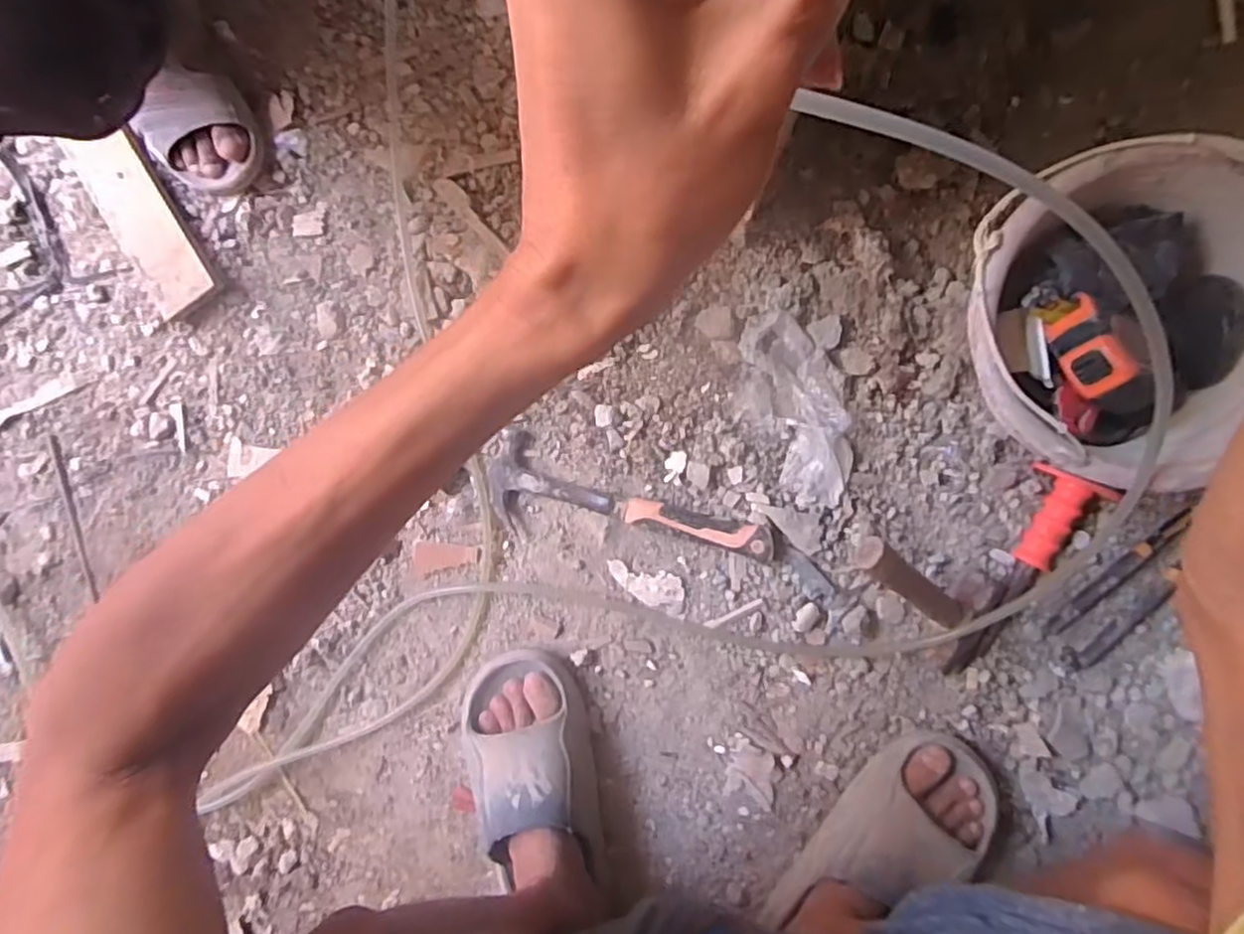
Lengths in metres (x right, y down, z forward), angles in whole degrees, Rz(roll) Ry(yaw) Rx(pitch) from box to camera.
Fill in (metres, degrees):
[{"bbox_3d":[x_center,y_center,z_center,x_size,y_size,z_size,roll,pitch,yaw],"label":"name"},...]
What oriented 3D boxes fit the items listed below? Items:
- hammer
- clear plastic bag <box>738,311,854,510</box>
[{"bbox_3d":[0.003,0.051,0.667,0.285,0.029,0.094,17,92,4],"label":"hammer"},{"bbox_3d":[0.172,-0.056,0.647,0.089,0.024,0.184,-28,88,4],"label":"clear plastic bag"}]

